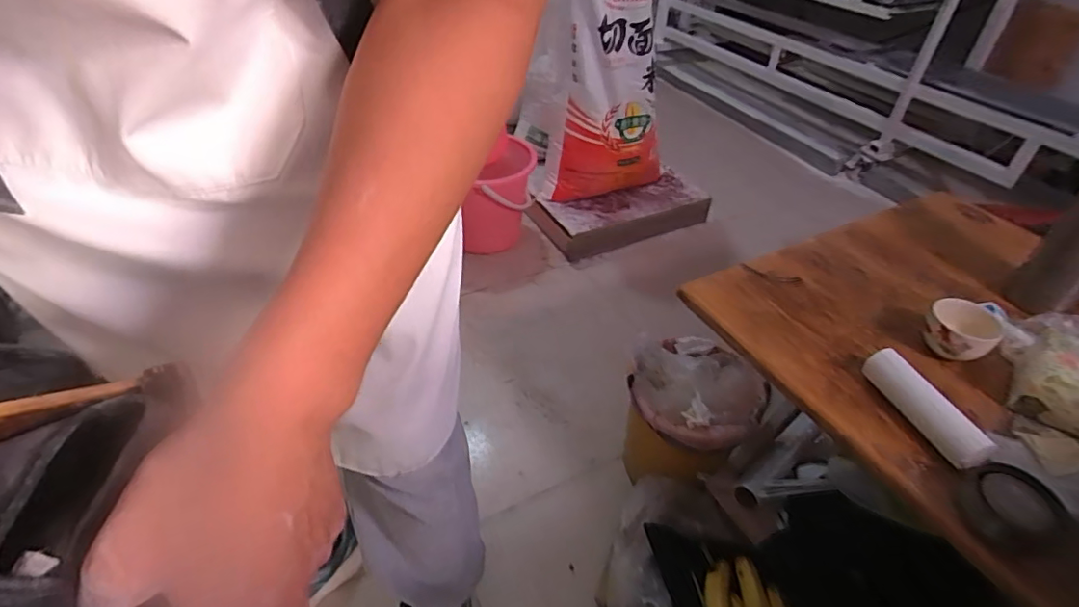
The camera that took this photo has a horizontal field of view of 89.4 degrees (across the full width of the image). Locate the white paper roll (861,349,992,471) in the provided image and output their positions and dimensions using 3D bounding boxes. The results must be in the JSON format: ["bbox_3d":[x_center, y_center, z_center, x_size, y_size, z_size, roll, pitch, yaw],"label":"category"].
[{"bbox_3d":[0.390,0.100,0.559,0.034,0.032,0.142,-9,42,-13],"label":"white paper roll"}]

